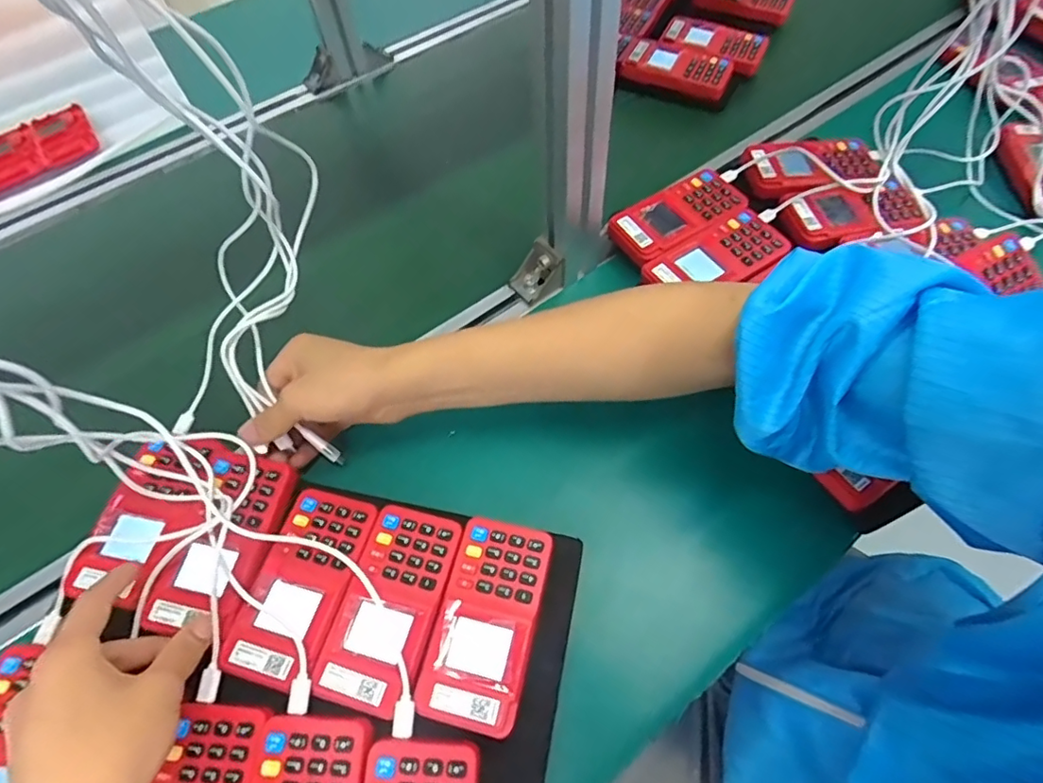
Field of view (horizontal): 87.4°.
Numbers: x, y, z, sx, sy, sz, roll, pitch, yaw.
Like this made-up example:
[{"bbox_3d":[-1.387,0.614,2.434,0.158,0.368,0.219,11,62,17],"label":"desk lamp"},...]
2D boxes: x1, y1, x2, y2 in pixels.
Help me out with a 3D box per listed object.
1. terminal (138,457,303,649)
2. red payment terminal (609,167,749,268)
[{"bbox_3d":[-0.201,0.100,0.368,0.066,0.017,0.117,10,61,8],"label":"terminal"},{"bbox_3d":[0.145,-0.164,0.507,0.118,0.025,0.064,-25,62,-12],"label":"red payment terminal"}]

